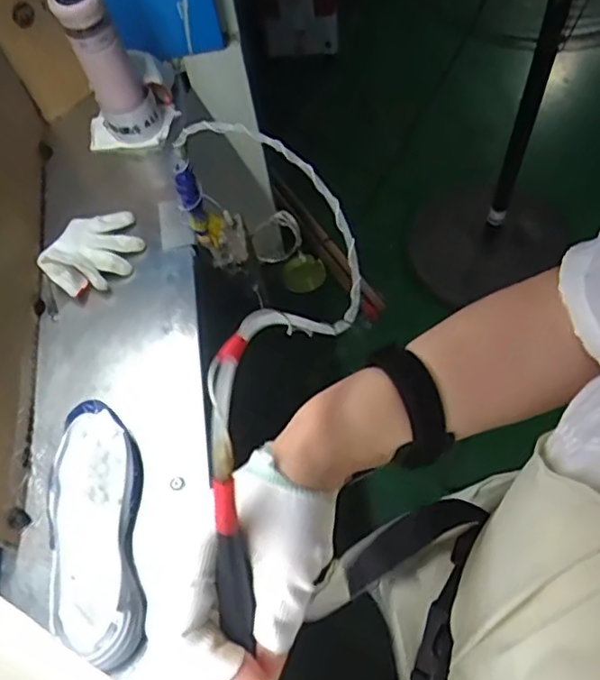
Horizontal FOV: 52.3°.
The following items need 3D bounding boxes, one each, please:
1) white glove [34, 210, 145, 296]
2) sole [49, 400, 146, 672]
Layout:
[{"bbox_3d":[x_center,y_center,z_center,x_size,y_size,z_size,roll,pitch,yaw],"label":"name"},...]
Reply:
[{"bbox_3d":[-0.283,-0.131,0.852,0.109,0.051,0.149,7,64,7],"label":"white glove"},{"bbox_3d":[-0.224,0.202,0.663,0.108,0.057,0.278,-10,64,-2],"label":"sole"}]

